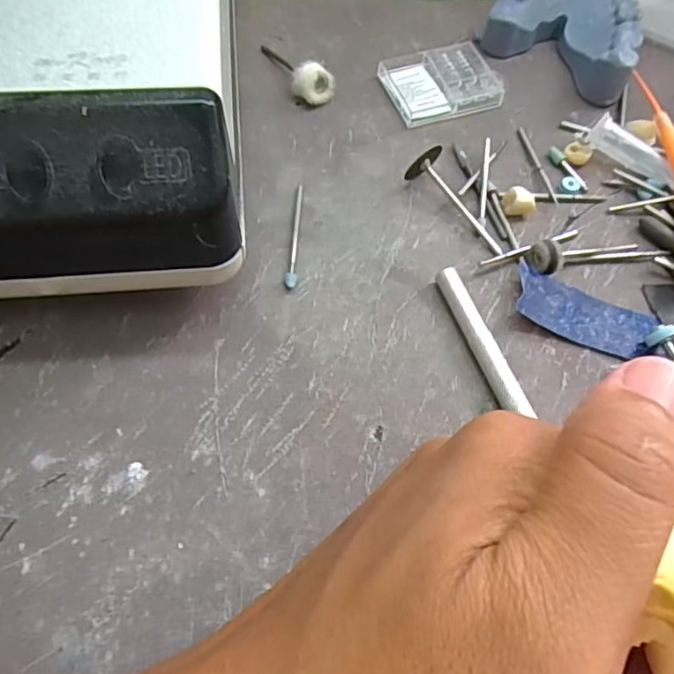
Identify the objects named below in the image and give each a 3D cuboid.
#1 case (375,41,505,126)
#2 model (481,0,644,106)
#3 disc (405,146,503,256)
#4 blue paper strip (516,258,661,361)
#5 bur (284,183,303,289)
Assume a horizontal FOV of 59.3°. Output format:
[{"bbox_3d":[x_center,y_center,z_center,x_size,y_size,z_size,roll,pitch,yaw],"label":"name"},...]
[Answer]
[{"bbox_3d":[0.045,-0.109,0.251,0.048,0.007,0.038,-19,66,-13],"label":"case"},{"bbox_3d":[0.105,-0.135,0.259,0.063,0.024,0.053,39,67,15],"label":"model"},{"bbox_3d":[0.043,-0.048,0.217,0.016,0.013,0.045,-26,68,-16],"label":"disc"},{"bbox_3d":[0.084,-0.008,0.202,0.048,0.007,0.021,21,64,7],"label":"blue paper strip"},{"bbox_3d":[-0.015,-0.038,0.212,0.004,0.004,0.047,3,63,-3],"label":"bur"}]

